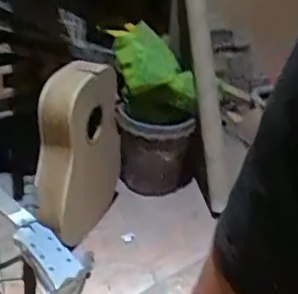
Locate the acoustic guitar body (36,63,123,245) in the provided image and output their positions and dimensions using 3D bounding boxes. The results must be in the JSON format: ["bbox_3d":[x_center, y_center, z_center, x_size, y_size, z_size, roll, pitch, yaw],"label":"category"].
[{"bbox_3d":[-0.193,0.033,1.569,0.126,0.496,0.431,10,26,9],"label":"acoustic guitar body"}]

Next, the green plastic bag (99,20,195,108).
[{"bbox_3d":[0.003,-0.269,1.844,0.281,0.220,0.163,-2,27,-15],"label":"green plastic bag"}]

